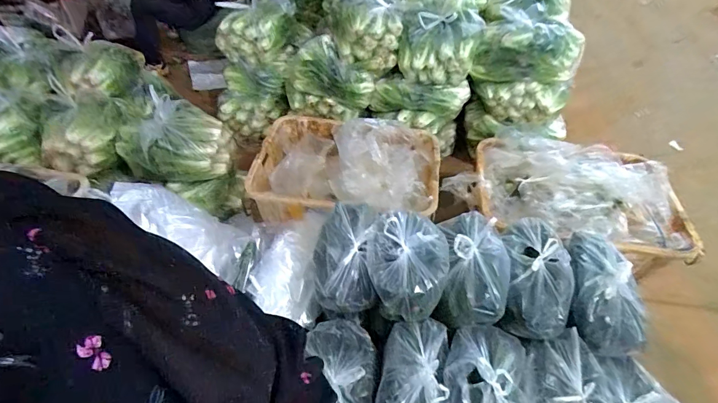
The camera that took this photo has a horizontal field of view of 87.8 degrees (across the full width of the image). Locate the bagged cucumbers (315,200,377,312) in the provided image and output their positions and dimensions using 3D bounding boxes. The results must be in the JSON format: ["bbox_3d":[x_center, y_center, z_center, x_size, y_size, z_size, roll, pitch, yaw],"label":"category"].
[{"bbox_3d":[-0.043,0.160,1.064,0.175,0.152,0.321,1,49,-1],"label":"bagged cucumbers"}]

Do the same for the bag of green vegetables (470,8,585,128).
[{"bbox_3d":[0.734,-0.579,1.678,0.421,0.399,0.224,20,52,15],"label":"bag of green vegetables"}]

